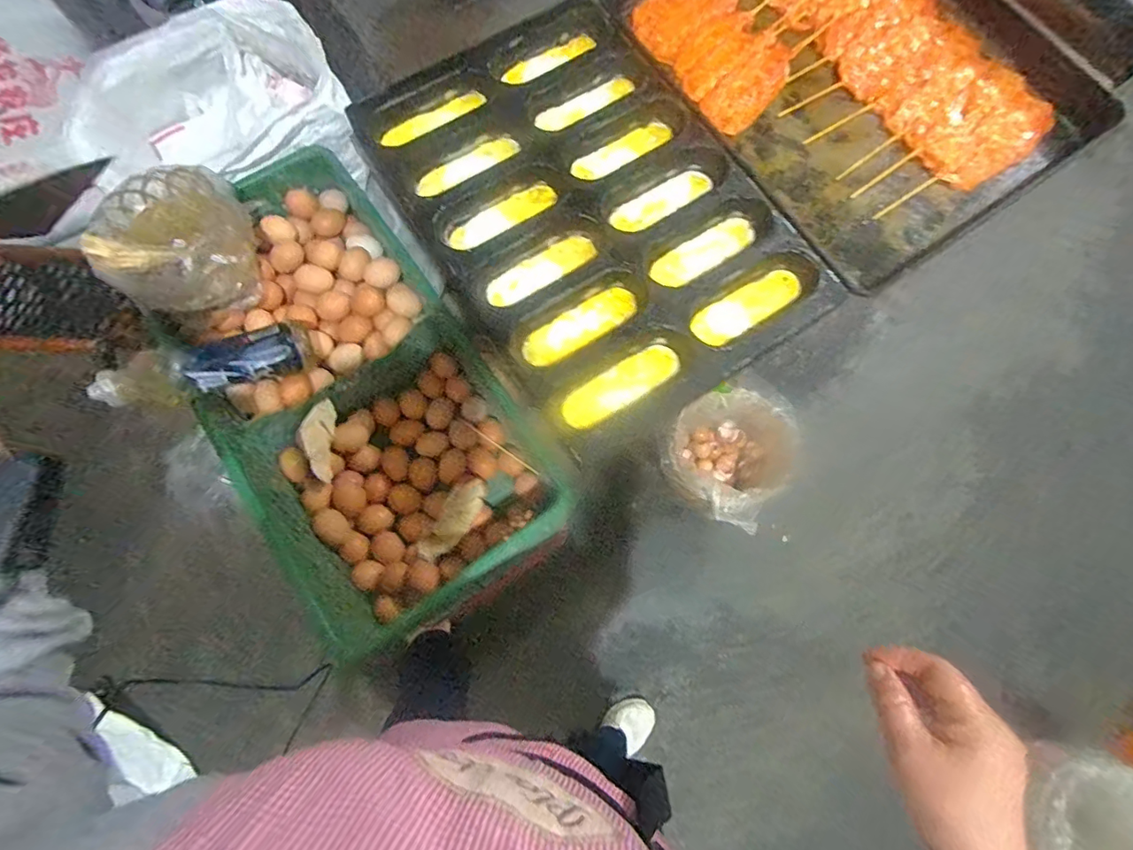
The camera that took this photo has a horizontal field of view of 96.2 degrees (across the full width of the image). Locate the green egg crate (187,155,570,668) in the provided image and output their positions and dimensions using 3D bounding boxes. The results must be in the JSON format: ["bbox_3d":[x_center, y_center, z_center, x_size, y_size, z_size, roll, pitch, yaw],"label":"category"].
[{"bbox_3d":[-0.317,-0.045,0.713,0.381,0.167,0.644,-36,78,-10],"label":"green egg crate"}]

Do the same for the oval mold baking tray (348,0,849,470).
[{"bbox_3d":[0.021,-0.294,0.688,0.429,0.048,0.612,-31,78,-9],"label":"oval mold baking tray"}]

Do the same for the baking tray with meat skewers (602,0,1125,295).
[{"bbox_3d":[0.381,-0.534,0.729,0.438,0.037,0.627,-35,78,2],"label":"baking tray with meat skewers"}]

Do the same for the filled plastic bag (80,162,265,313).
[{"bbox_3d":[-0.497,-0.240,0.654,0.160,0.098,0.193,-30,77,-8],"label":"filled plastic bag"}]

